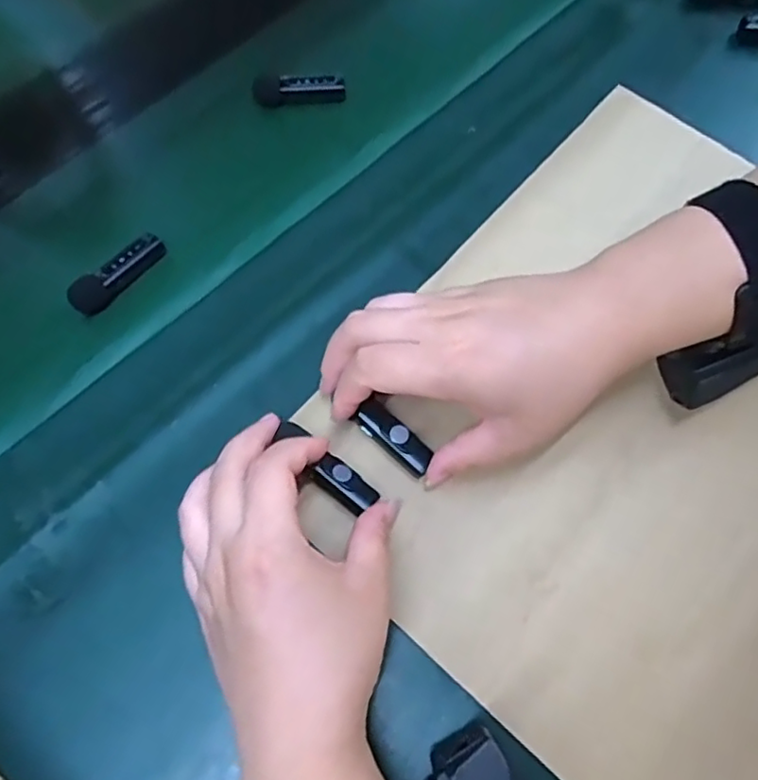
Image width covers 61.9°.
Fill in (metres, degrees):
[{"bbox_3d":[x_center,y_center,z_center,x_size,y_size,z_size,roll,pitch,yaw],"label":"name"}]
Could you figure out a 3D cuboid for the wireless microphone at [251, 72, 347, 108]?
[{"bbox_3d":[-0.056,-0.210,0.444,0.063,0.013,0.024,0,67,3],"label":"wireless microphone"}]

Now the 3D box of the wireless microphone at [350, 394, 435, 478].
[{"bbox_3d":[0.008,0.025,0.330,0.044,0.012,0.016,42,74,6],"label":"wireless microphone"}]

